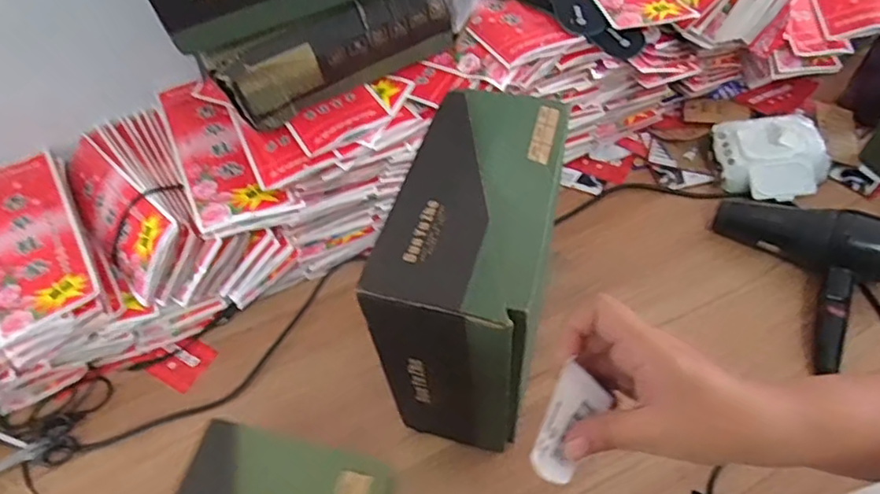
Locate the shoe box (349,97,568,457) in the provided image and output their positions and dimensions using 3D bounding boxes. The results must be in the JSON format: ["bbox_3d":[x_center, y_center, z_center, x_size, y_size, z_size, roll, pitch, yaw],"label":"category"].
[{"bbox_3d":[0.040,0.037,0.643,0.135,0.327,0.254,10,57,12],"label":"shoe box"}]

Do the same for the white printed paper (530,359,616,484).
[{"bbox_3d":[0.072,0.101,0.334,0.034,0.009,0.064,41,63,-9],"label":"white printed paper"}]

